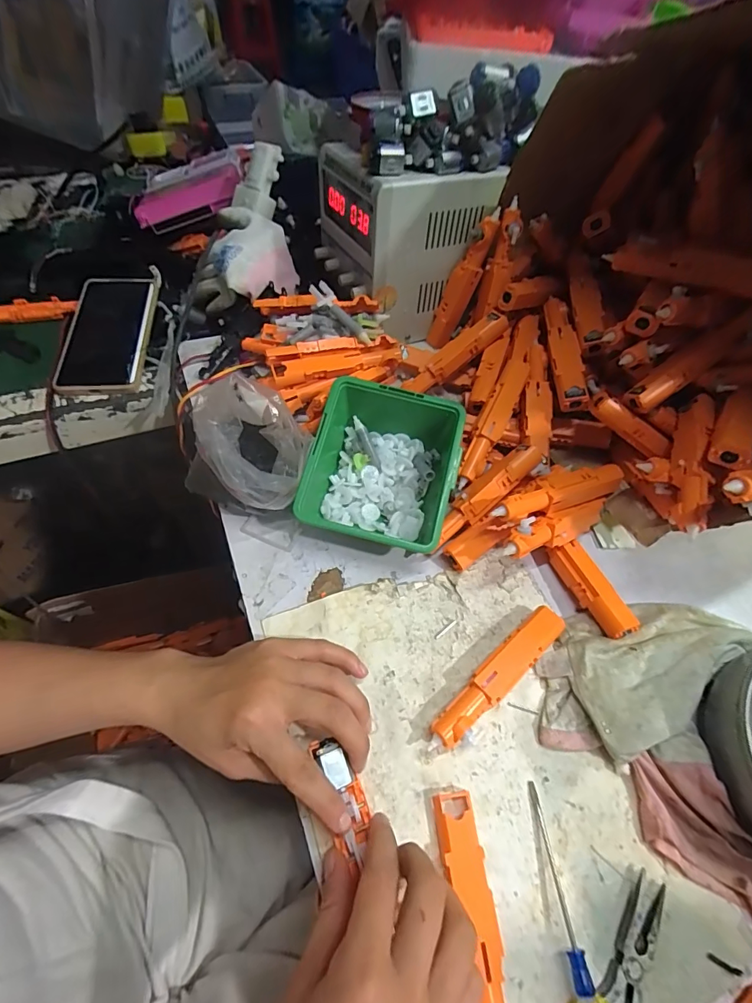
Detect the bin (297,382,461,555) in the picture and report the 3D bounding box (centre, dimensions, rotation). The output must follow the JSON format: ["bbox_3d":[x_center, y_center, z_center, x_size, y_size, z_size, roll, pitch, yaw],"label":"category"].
[{"bbox_3d":[0.005,-0.027,0.357,0.116,0.064,0.128,10,68,8],"label":"bin"}]

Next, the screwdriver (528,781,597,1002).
[{"bbox_3d":[0.104,0.229,0.236,0.012,0.018,0.129,-5,57,-8],"label":"screwdriver"}]

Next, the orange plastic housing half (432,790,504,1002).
[{"bbox_3d":[0.054,0.228,0.236,0.023,0.012,0.120,-5,57,-8],"label":"orange plastic housing half"}]

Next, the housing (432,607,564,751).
[{"bbox_3d":[0.084,0.117,0.299,0.118,0.022,0.023,-34,65,-24],"label":"housing"}]

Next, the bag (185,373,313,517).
[{"bbox_3d":[-0.097,-0.039,0.344,0.099,0.083,0.075,26,58,13],"label":"bag"}]

